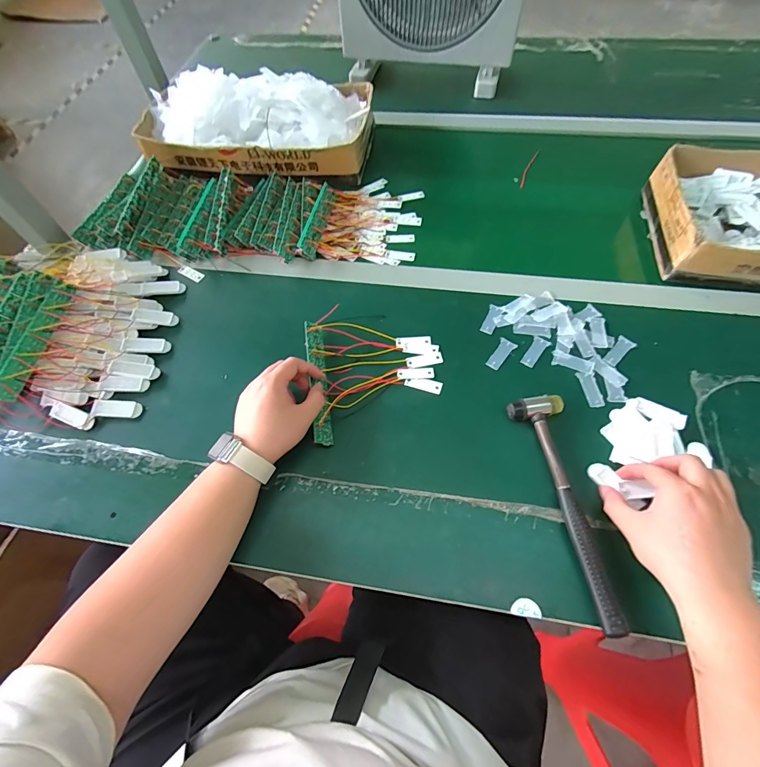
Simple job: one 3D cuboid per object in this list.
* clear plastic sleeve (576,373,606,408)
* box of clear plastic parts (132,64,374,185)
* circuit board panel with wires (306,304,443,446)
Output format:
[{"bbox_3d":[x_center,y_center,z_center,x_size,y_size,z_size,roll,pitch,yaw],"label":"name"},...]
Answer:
[{"bbox_3d":[0.261,0.007,0.463,0.020,0.004,0.048,-4,61,1],"label":"clear plastic sleeve"},{"bbox_3d":[-0.232,-0.481,0.704,0.424,0.109,0.234,4,61,6],"label":"box of clear plastic parts"},{"bbox_3d":[-0.005,-0.020,0.484,0.168,0.025,0.177,-9,61,-2],"label":"circuit board panel with wires"}]

